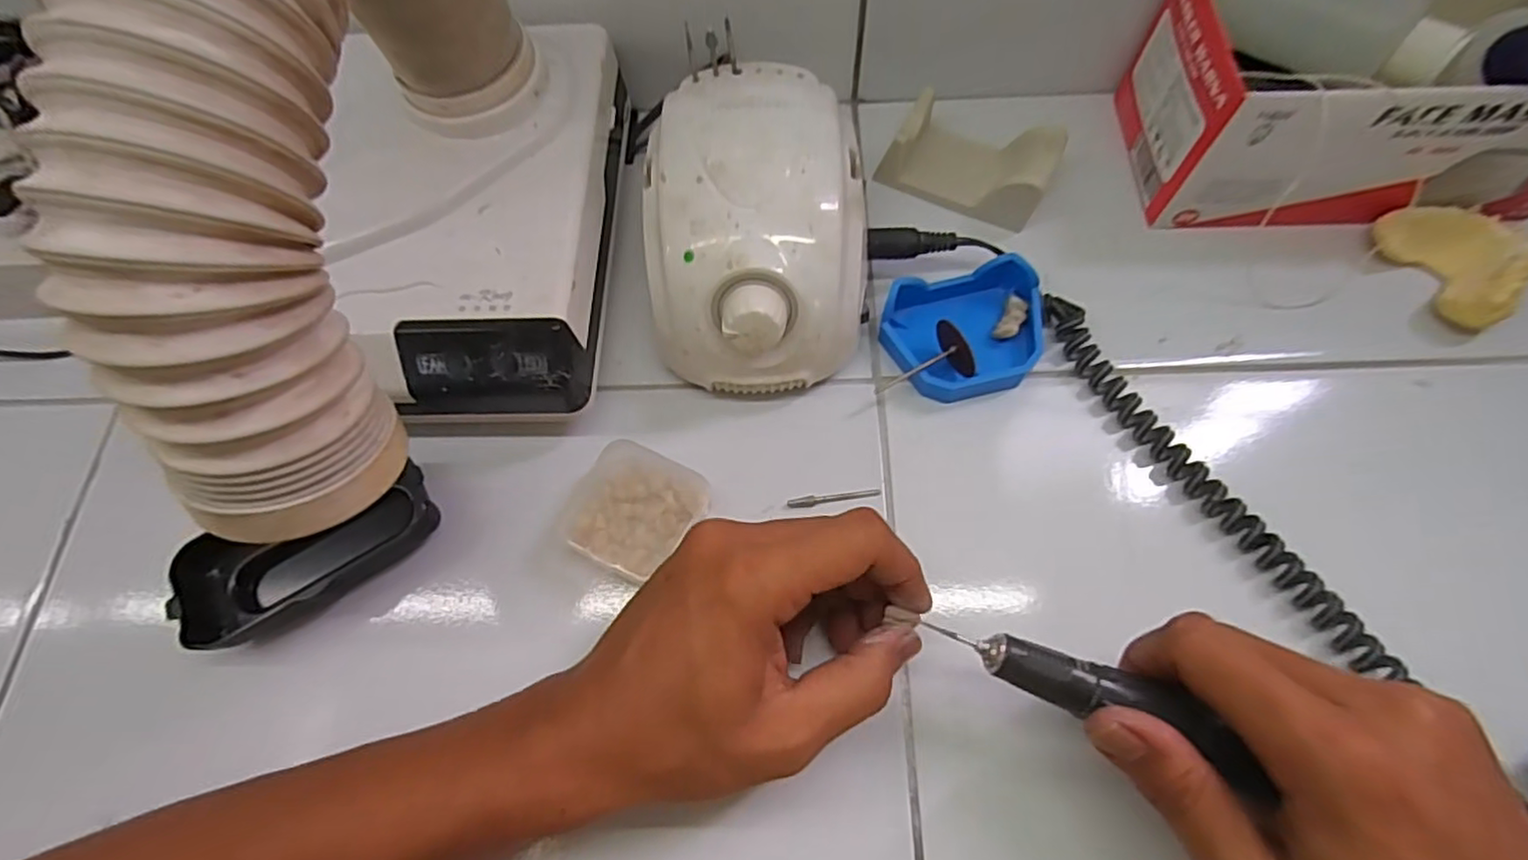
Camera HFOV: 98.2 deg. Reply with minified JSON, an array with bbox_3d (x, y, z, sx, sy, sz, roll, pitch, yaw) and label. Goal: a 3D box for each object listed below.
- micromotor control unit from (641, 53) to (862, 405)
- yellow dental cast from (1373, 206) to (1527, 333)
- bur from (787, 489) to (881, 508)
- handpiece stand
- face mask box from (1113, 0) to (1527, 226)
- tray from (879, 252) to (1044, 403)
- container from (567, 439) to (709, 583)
[{"bbox_3d":[-0.003,-0.094,0.321,0.098,0.081,0.137,0,67,2],"label":"micromotor control unit"},{"bbox_3d":[0.347,-0.087,0.329,0.048,0.025,0.069,-27,69,-9],"label":"yellow dental cast"},{"bbox_3d":[0.033,0.031,0.311,0.044,0.004,0.005,-8,69,0],"label":"bur"},{"bbox_3d":[0.115,-0.150,0.366,0.085,0.028,0.050,27,71,13],"label":"handpiece stand"},{"bbox_3d":[0.310,-0.173,0.332,0.207,0.088,0.124,-1,67,2],"label":"face mask box"},{"bbox_3d":[0.101,-0.048,0.329,0.079,0.024,0.064,-12,67,-3],"label":"tray"},{"bbox_3d":[-0.059,0.037,0.304,0.055,0.015,0.054,24,70,11],"label":"container"}]

